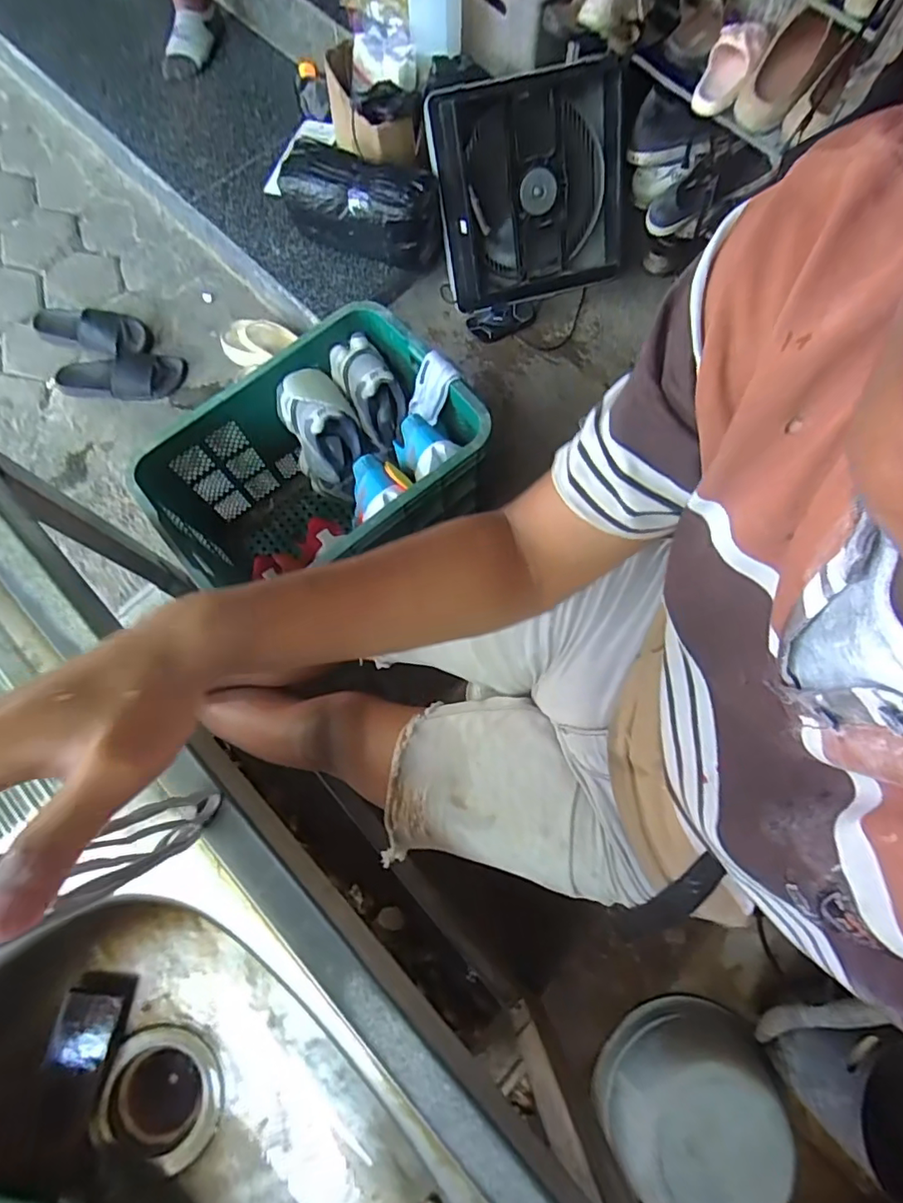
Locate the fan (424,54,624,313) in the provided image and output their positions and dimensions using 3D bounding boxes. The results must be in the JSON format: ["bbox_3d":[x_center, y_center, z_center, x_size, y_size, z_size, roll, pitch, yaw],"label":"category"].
[{"bbox_3d":[0.166,-0.881,1.189,0.389,0.387,0.124,-14,43,0],"label":"fan"}]

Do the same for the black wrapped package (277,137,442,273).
[{"bbox_3d":[-0.191,-0.846,1.198,0.344,0.176,0.112,17,74,5],"label":"black wrapped package"}]

